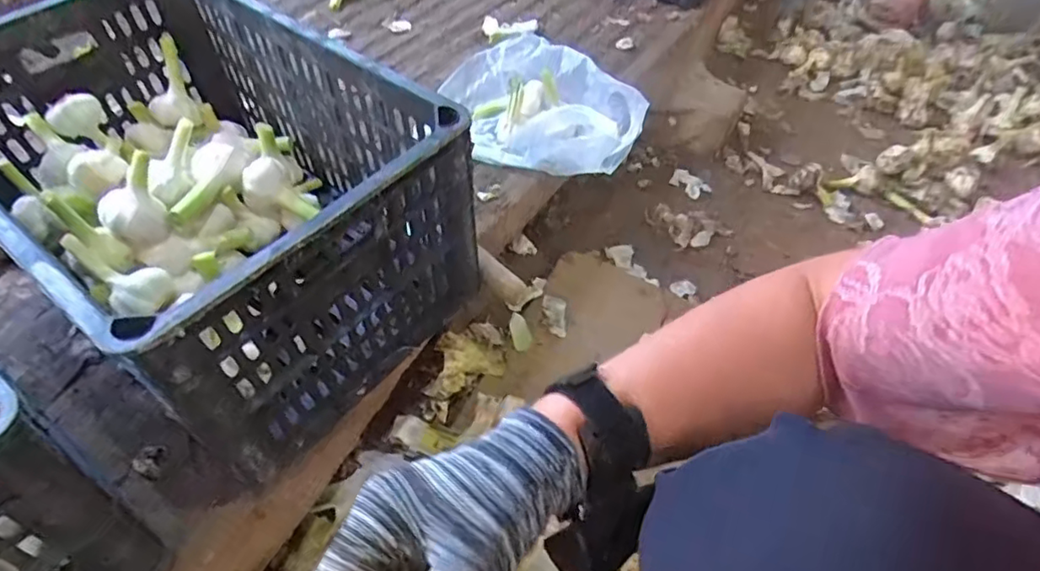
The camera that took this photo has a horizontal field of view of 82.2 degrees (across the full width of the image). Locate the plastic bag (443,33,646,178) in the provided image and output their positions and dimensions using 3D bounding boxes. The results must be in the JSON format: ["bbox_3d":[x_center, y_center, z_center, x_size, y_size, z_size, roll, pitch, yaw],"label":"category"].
[{"bbox_3d":[0.022,-0.248,0.801,0.275,0.108,0.167,37,56,23],"label":"plastic bag"}]

